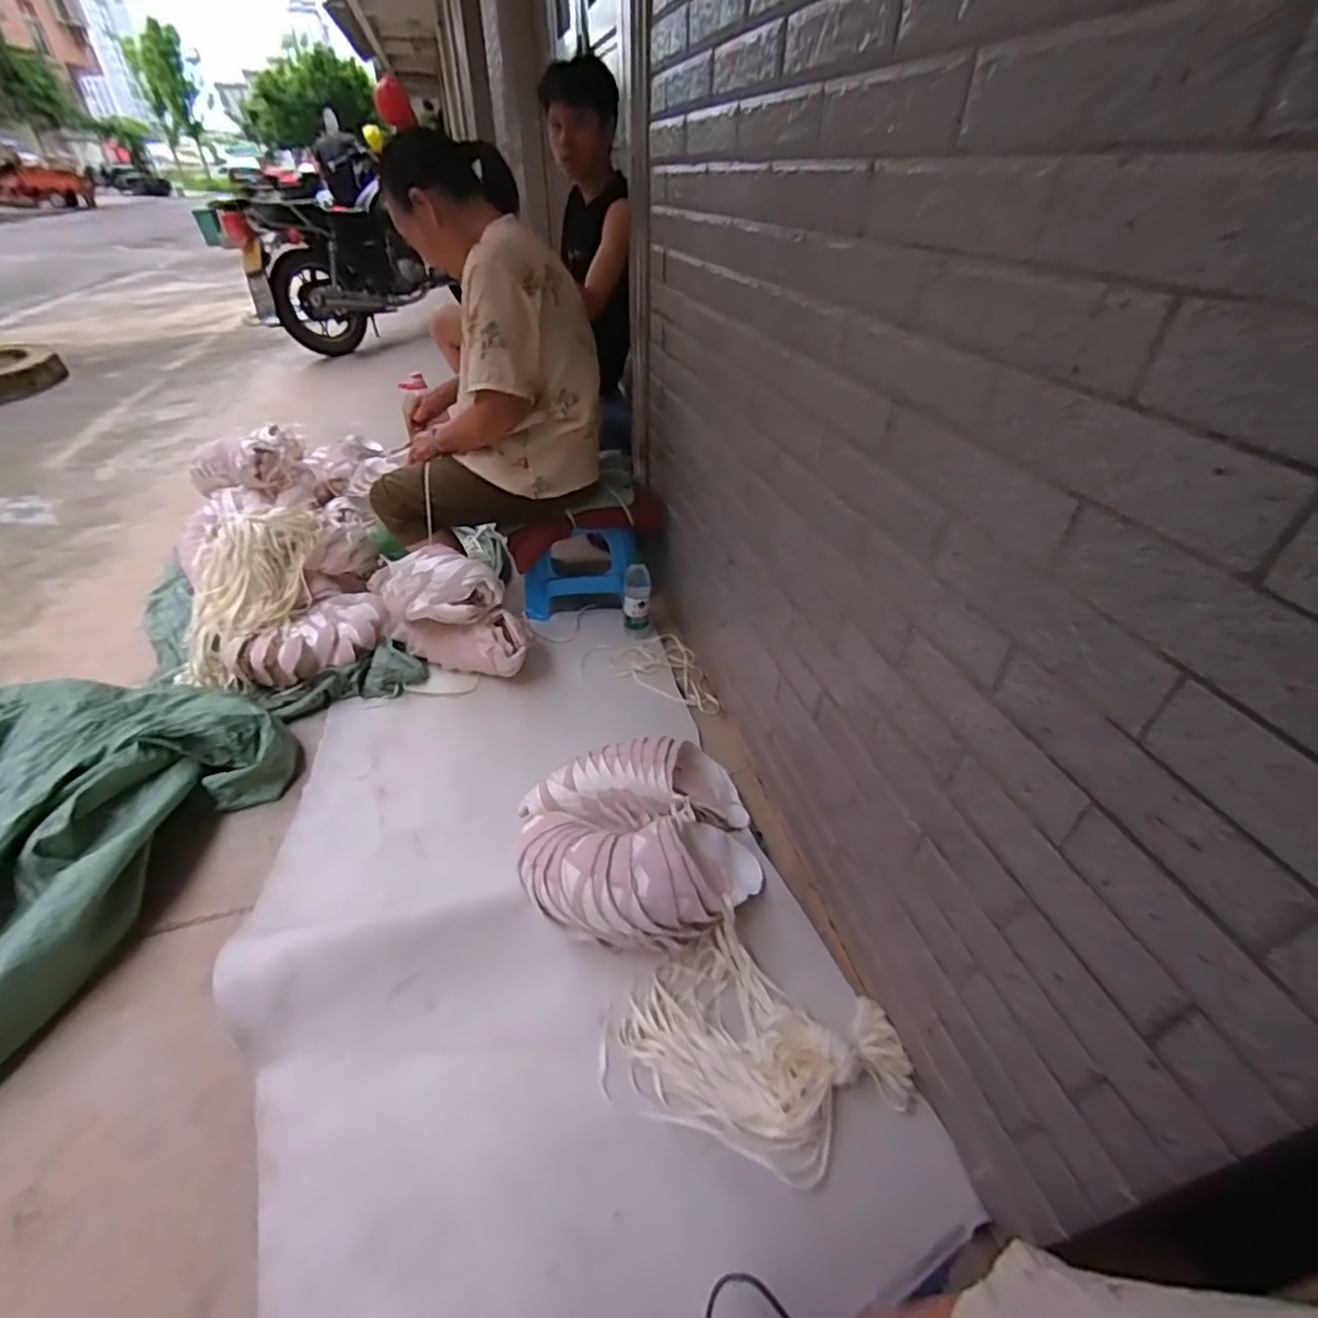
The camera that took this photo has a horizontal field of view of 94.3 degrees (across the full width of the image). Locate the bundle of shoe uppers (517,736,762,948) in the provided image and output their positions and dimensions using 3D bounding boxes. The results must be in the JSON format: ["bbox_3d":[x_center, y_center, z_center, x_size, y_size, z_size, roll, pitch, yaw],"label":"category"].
[{"bbox_3d":[-0.019,0.288,0.981,0.387,0.174,0.328,-13,42,-13],"label":"bundle of shoe uppers"}]

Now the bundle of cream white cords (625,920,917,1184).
[{"bbox_3d":[0.133,0.514,0.808,0.351,0.052,0.252,23,44,25],"label":"bundle of cream white cords"}]

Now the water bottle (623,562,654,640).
[{"bbox_3d":[-0.054,-0.147,1.491,0.068,0.180,0.066,-2,39,-4],"label":"water bottle"}]

